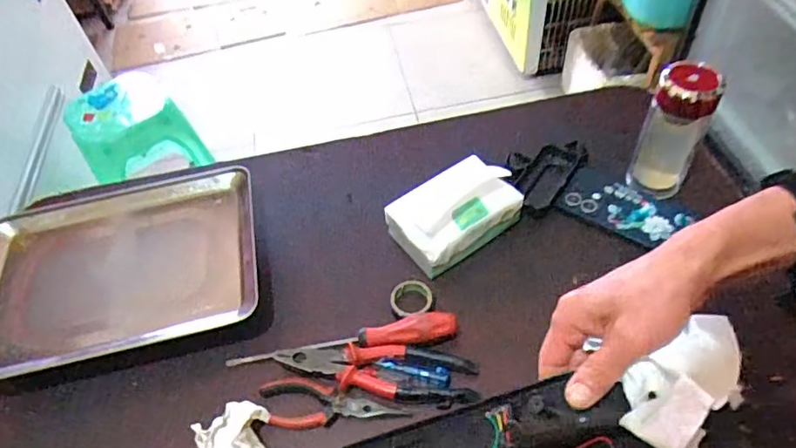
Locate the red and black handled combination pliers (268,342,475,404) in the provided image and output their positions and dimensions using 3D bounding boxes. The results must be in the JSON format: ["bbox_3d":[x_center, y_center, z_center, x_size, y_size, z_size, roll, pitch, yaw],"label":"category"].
[{"bbox_3d":[-0.023,0.151,0.566,0.202,0.020,0.054,2,51,8],"label":"red and black handled combination pliers"}]

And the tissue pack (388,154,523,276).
[{"bbox_3d":[0.068,-0.016,0.666,0.145,0.068,0.100,-33,55,-19],"label":"tissue pack"}]

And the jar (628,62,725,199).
[{"bbox_3d":[0.327,-0.108,0.651,0.067,0.152,0.063,-3,51,4],"label":"jar"}]

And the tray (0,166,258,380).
[{"bbox_3d":[-0.337,0.056,0.666,0.338,0.060,0.250,-11,51,-3],"label":"tray"}]

